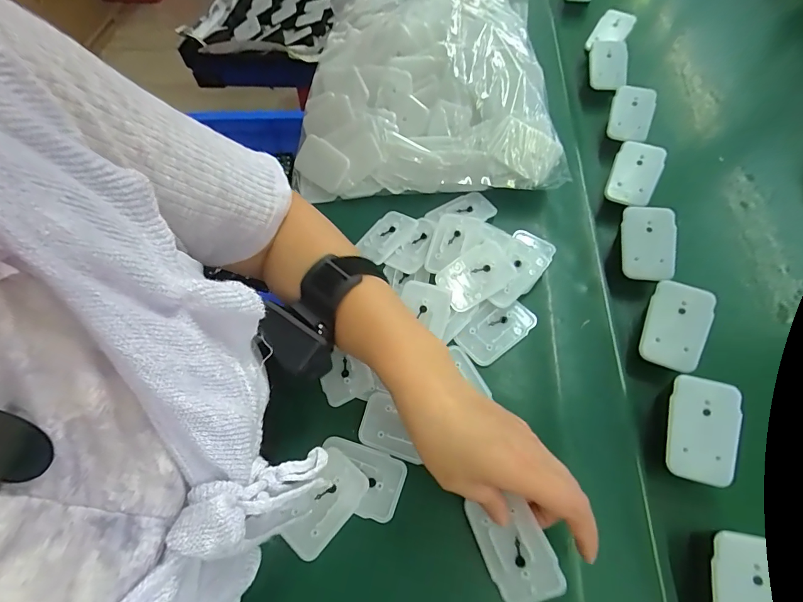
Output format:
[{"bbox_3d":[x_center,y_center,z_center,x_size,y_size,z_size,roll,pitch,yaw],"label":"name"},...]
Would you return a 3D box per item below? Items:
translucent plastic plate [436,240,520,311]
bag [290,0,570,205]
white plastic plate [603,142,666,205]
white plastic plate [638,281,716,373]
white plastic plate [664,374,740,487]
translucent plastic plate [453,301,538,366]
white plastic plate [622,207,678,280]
[{"bbox_3d":[0.068,-0.024,0.355,0.066,0.005,0.047,-34,76,-2],"label":"translucent plastic plate"},{"bbox_3d":[0.035,-0.263,0.454,0.280,0.106,0.288,4,61,6],"label":"bag"},{"bbox_3d":[0.232,-0.127,0.389,0.043,0.009,0.064,23,88,20],"label":"white plastic plate"},{"bbox_3d":[0.215,0.020,0.306,0.041,0.005,0.065,18,86,22],"label":"white plastic plate"},{"bbox_3d":[0.206,0.088,0.268,0.043,0.004,0.068,14,83,11],"label":"white plastic plate"},{"bbox_3d":[0.082,0.025,0.344,0.067,0.005,0.043,-42,70,-12],"label":"translucent plastic plate"},{"bbox_3d":[0.220,-0.053,0.349,0.041,0.008,0.068,3,81,17],"label":"white plastic plate"}]

